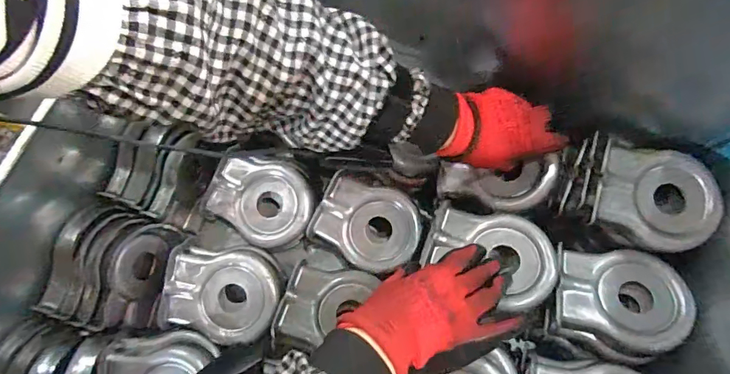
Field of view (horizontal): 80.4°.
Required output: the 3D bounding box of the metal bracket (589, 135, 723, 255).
[{"bbox_3d":[0.289,0.012,0.438,0.117,0.044,0.099,10,73,2],"label":"metal bracket"}]

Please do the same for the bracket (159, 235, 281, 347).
[{"bbox_3d":[-0.158,0.117,0.474,0.121,0.023,0.097,5,73,1],"label":"bracket"}]

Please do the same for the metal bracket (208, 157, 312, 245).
[{"bbox_3d":[-0.121,0.014,0.515,0.118,0.023,0.096,19,74,5],"label":"metal bracket"}]

